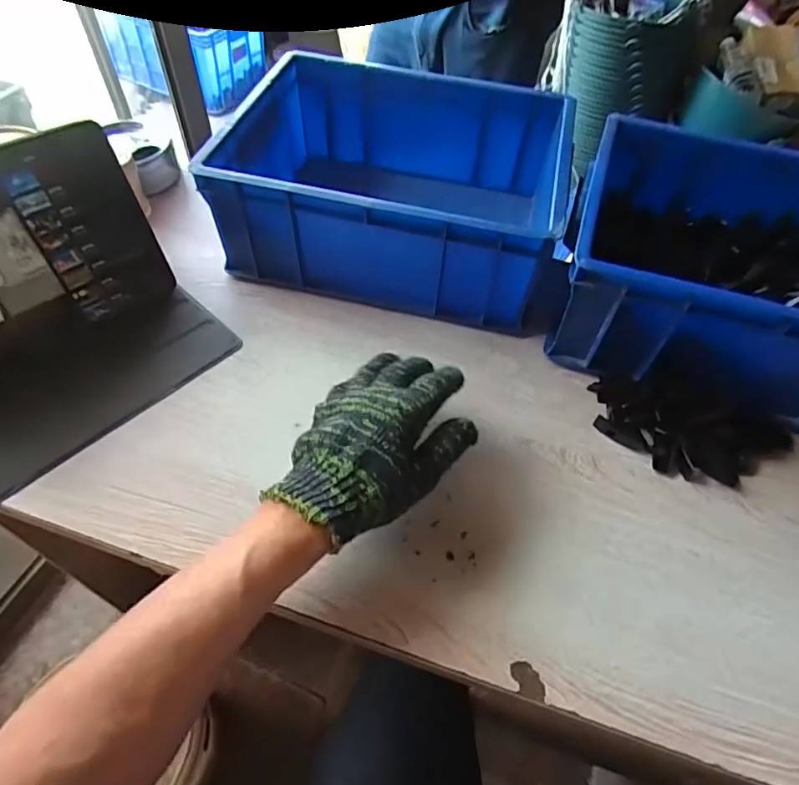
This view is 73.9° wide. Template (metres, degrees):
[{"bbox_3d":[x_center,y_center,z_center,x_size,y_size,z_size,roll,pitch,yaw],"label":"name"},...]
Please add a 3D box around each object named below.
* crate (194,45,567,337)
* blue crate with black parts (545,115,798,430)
[{"bbox_3d":[-0.001,-0.226,0.578,0.315,0.125,0.257,12,54,5],"label":"crate"},{"bbox_3d":[0.340,-0.120,0.520,0.317,0.127,0.281,20,55,11],"label":"blue crate with black parts"}]

